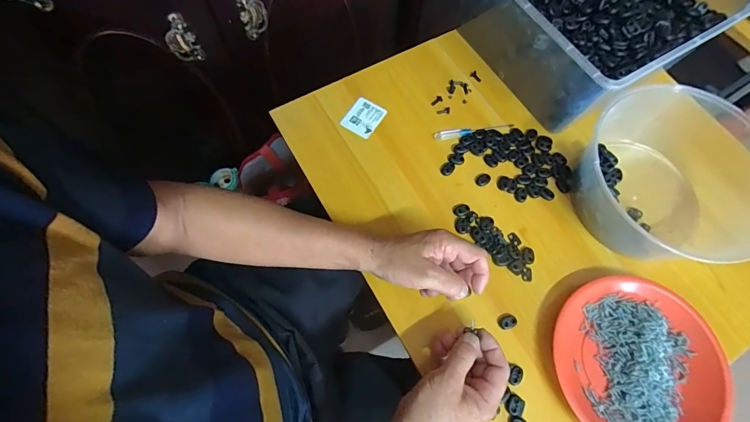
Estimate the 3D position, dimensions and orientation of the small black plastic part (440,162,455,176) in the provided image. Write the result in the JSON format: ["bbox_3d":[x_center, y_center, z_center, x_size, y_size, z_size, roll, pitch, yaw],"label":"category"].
[{"bbox_3d":[0.102,-0.060,0.524,0.018,0.007,0.025,26,70,7],"label":"small black plastic part"}]

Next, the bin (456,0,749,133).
[{"bbox_3d":[0.320,-0.309,0.559,0.321,0.135,0.299,-29,73,-13],"label":"bin"}]

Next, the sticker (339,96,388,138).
[{"bbox_3d":[-0.016,-0.138,0.552,0.047,0.004,0.060,32,70,4],"label":"sticker"}]

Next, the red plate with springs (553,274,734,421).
[{"bbox_3d":[0.300,0.174,0.428,0.172,0.034,0.189,1,69,-2],"label":"red plate with springs"}]

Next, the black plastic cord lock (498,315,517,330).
[{"bbox_3d":[0.161,0.136,0.453,0.022,0.009,0.016,-16,71,-8],"label":"black plastic cord lock"}]

